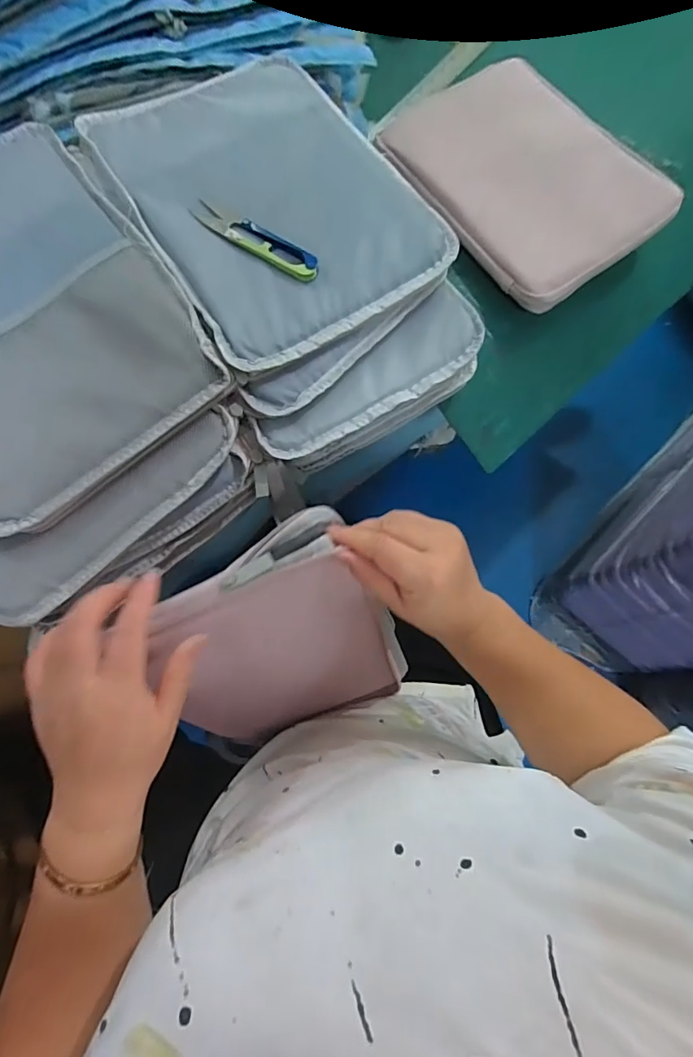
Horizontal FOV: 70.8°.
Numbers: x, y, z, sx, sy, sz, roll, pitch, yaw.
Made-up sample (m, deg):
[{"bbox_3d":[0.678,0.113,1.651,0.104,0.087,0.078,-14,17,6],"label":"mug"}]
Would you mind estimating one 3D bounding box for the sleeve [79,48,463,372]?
[{"bbox_3d":[-0.065,-0.285,0.417,0.216,0.017,0.287,-31,77,-11],"label":"sleeve"}]

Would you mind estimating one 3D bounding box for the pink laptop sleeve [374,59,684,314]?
[{"bbox_3d":[0.187,-0.385,0.525,0.210,0.027,0.289,-32,77,-11],"label":"pink laptop sleeve"}]

